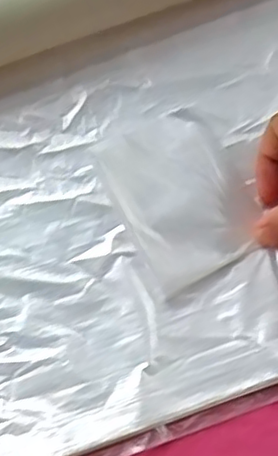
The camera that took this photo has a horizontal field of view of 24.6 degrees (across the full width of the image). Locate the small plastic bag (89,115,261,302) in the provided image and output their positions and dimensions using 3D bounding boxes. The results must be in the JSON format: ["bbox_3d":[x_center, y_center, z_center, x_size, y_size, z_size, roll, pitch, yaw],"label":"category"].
[{"bbox_3d":[0.021,-0.017,0.318,0.063,0.012,0.081,-30,78,-9],"label":"small plastic bag"}]

